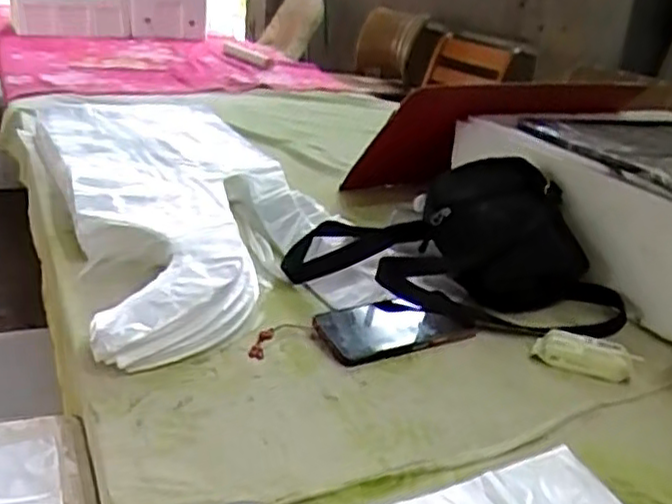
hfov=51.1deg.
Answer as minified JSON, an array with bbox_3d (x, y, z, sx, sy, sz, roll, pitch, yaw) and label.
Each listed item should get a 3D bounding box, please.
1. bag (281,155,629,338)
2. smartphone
[{"bbox_3d":[0.139,-0.017,0.801,0.374,0.129,0.179,14,26,21],"label":"bag"},{"bbox_3d":[0.059,0.075,0.722,0.153,0.015,0.080,-8,40,-29],"label":"smartphone"}]

